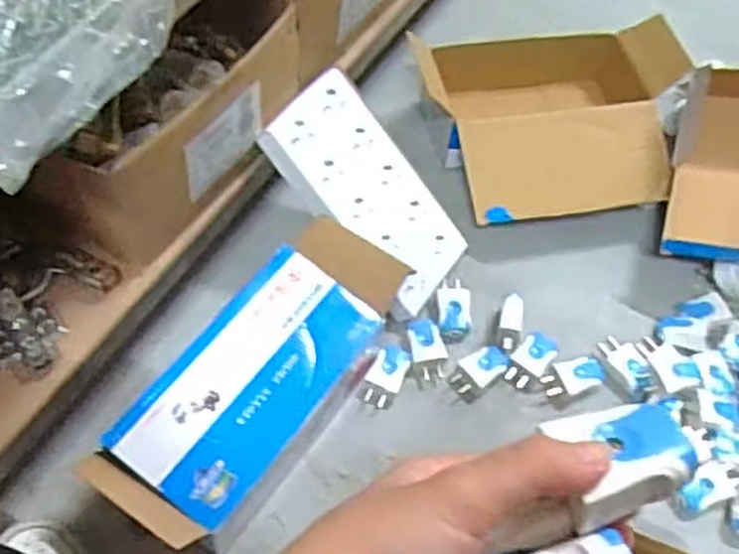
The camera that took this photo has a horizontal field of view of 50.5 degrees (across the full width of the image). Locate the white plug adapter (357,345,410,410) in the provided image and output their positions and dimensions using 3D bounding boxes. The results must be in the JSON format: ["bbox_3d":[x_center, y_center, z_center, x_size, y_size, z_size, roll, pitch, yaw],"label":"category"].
[{"bbox_3d":[0.015,0.085,0.678,0.029,0.015,0.056,26,58,11],"label":"white plug adapter"}]

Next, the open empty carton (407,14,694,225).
[{"bbox_3d":[0.187,-0.166,0.814,0.274,0.092,0.225,-5,58,-9],"label":"open empty carton"}]

